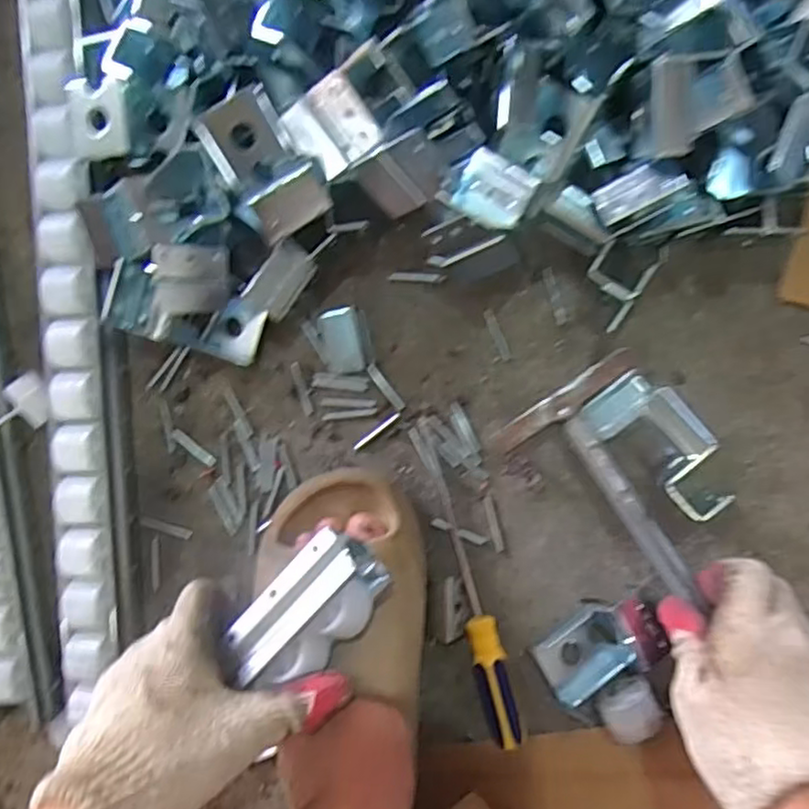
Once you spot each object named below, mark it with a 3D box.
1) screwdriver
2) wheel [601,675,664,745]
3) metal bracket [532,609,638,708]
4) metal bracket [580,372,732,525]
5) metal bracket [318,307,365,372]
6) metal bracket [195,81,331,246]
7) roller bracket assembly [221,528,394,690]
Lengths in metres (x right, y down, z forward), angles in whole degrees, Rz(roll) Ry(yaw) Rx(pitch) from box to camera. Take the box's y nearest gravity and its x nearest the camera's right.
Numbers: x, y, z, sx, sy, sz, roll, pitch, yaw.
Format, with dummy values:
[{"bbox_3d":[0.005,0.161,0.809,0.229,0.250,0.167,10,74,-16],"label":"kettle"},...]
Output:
[{"bbox_3d":[0.050,0.138,0.448,0.024,0.022,0.178,-13,89,6],"label":"screwdriver"},{"bbox_3d":[0.149,0.200,0.434,0.036,0.023,0.027,-29,88,6],"label":"wheel"},{"bbox_3d":[0.121,0.165,0.442,0.062,0.027,0.041,-40,86,5],"label":"metal bracket"},{"bbox_3d":[0.164,0.027,0.426,0.049,0.045,0.096,-41,86,5],"label":"metal bracket"},{"bbox_3d":[-0.044,-0.045,0.466,0.029,0.009,0.045,-12,89,6],"label":"metal bracket"},{"bbox_3d":[-0.086,-0.146,0.413,0.052,0.049,0.086,-37,87,6],"label":"metal bracket"},{"bbox_3d":[-0.055,0.120,0.387,0.053,0.046,0.090,45,95,4],"label":"roller bracket assembly"}]

